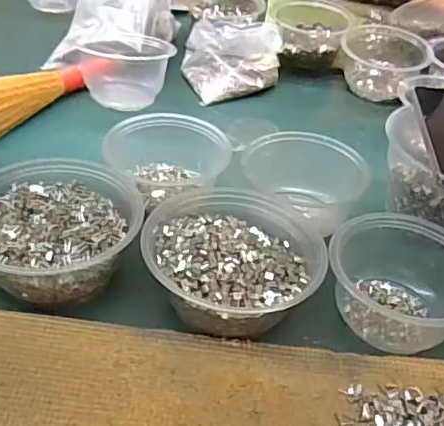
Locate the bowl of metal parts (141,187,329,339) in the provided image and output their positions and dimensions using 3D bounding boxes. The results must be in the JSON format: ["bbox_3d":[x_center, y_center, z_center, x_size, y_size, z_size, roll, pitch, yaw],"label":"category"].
[{"bbox_3d":[0.006,0.037,0.455,0.138,0.051,0.137,-8,42,-17],"label":"bowl of metal parts"}]

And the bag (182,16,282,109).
[{"bbox_3d":[0.016,-0.194,0.733,0.126,0.065,0.102,3,40,-5],"label":"bag"}]

